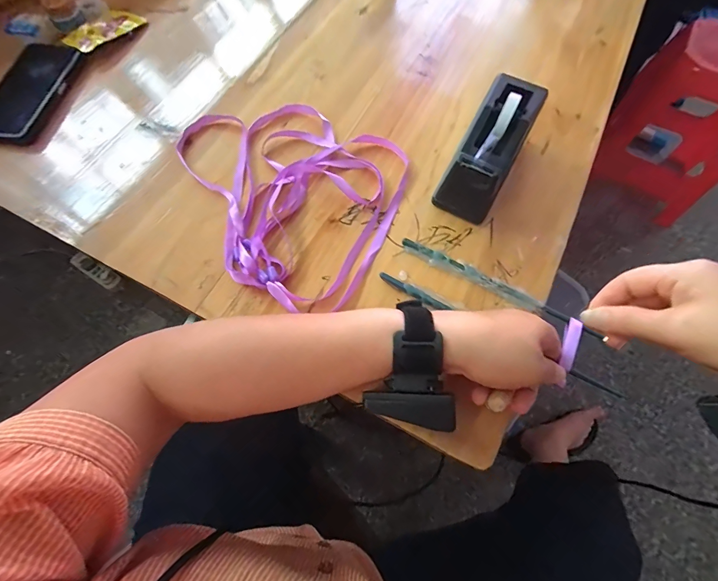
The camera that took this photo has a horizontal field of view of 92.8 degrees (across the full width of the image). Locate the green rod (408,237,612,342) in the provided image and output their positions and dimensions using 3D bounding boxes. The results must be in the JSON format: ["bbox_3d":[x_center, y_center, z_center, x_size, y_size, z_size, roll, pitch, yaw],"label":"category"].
[{"bbox_3d":[0.139,-0.004,0.338,0.206,0.008,0.016,27,69,9],"label":"green rod"}]

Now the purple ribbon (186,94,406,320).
[{"bbox_3d":[-0.091,-0.121,0.377,0.273,0.016,0.232,29,70,10],"label":"purple ribbon"}]

